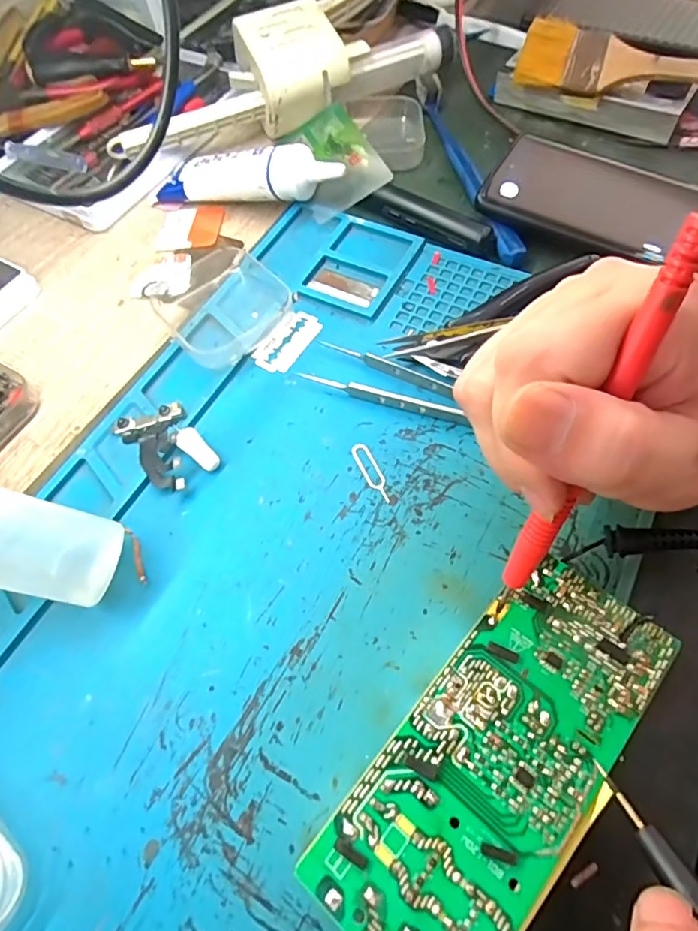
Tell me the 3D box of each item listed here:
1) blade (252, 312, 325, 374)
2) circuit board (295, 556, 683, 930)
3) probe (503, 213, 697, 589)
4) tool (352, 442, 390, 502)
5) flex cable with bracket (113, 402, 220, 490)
[{"bbox_3d":[-0.033,-0.067,0.289,0.022,0.004,0.042,27,67,17],"label":"blade"},{"bbox_3d":[0.049,0.096,0.180,0.057,0.025,0.130,37,70,21],"label":"circuit board"},{"bbox_3d":[0.065,-0.006,0.146,0.008,0.115,0.009,25,41,16],"label":"probe"},{"bbox_3d":[0.011,0.002,0.247,0.008,0.004,0.033,-25,63,-9],"label":"tool"},{"bbox_3d":[-0.087,-0.010,0.256,0.031,0.009,0.052,-38,66,-16],"label":"flex cable with bracket"}]

